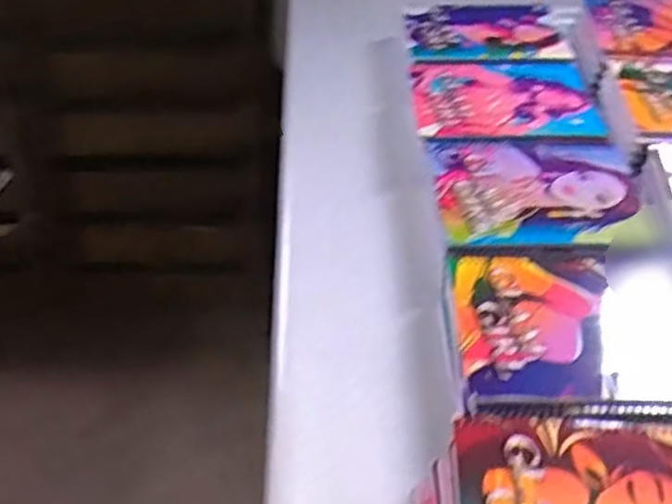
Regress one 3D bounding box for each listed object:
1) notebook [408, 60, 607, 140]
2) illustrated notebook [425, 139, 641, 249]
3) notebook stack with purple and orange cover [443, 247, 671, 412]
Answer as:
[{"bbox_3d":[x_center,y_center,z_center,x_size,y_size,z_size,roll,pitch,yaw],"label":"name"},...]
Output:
[{"bbox_3d":[0.190,-0.176,0.808,0.203,0.007,0.158,-1,46,-1],"label":"notebook"},{"bbox_3d":[0.197,-0.059,0.696,0.200,0.013,0.155,-1,46,-1],"label":"illustrated notebook"},{"bbox_3d":[0.201,0.063,0.593,0.215,0.035,0.159,-2,44,-1],"label":"notebook stack with purple and orange cover"}]

